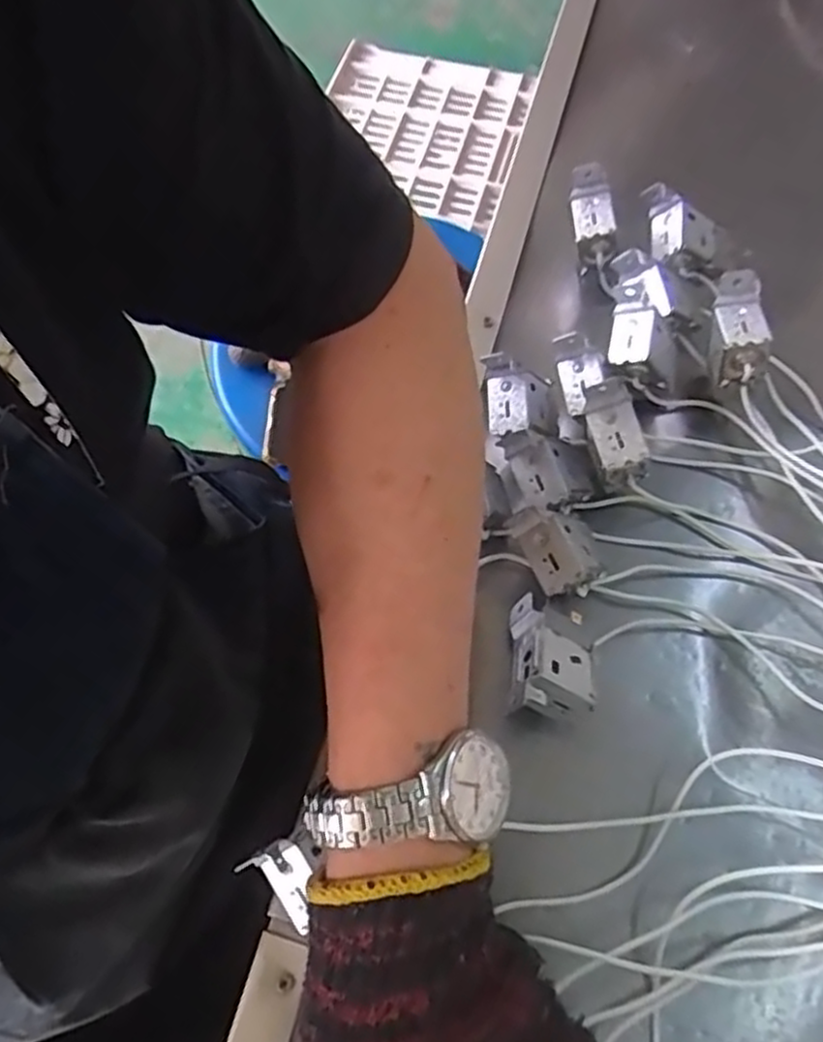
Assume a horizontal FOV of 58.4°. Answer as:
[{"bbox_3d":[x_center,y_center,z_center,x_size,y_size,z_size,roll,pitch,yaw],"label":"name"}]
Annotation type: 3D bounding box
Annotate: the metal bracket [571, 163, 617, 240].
[{"bbox_3d":[0.105,-0.187,0.435,0.026,0.013,0.044,-21,77,35],"label":"metal bracket"}]

